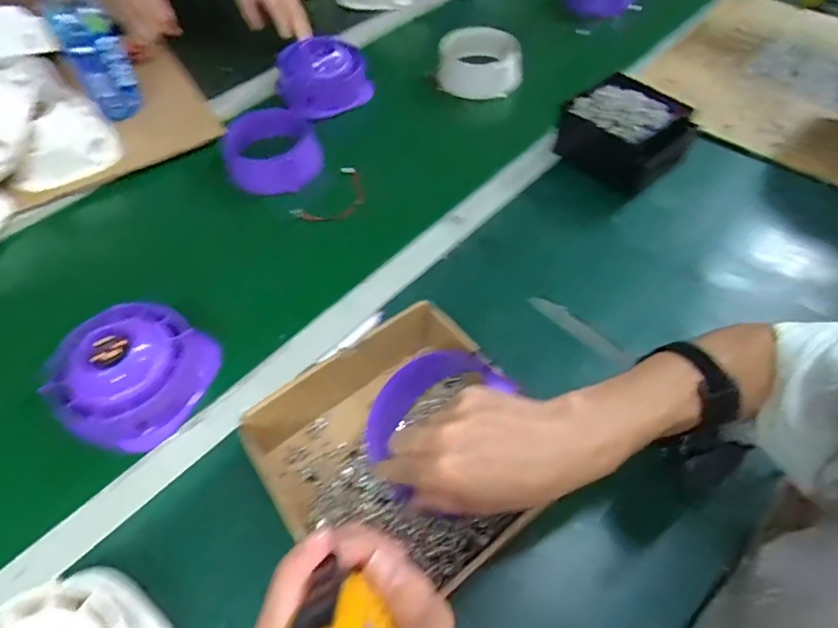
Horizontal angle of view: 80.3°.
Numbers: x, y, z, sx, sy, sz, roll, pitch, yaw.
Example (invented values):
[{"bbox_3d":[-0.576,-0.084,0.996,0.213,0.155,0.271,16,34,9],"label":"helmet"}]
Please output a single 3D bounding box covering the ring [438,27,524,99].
[{"bbox_3d":[0.103,-0.409,0.823,0.132,0.082,0.132,-1,54,1],"label":"ring"}]

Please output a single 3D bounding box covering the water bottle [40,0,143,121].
[{"bbox_3d":[-0.457,-0.364,0.703,0.072,0.181,0.065,-32,59,-19],"label":"water bottle"}]

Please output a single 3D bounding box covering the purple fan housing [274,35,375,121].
[{"bbox_3d":[-0.159,-0.390,0.805,0.135,0.076,0.122,-27,58,-16],"label":"purple fan housing"}]

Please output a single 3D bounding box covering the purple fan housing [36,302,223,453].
[{"bbox_3d":[-0.293,0.056,0.500,0.111,0.103,0.139,21,58,16],"label":"purple fan housing"}]

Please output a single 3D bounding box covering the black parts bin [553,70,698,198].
[{"bbox_3d":[0.270,-0.239,0.659,0.132,0.073,0.146,-36,61,-21],"label":"black parts bin"}]

